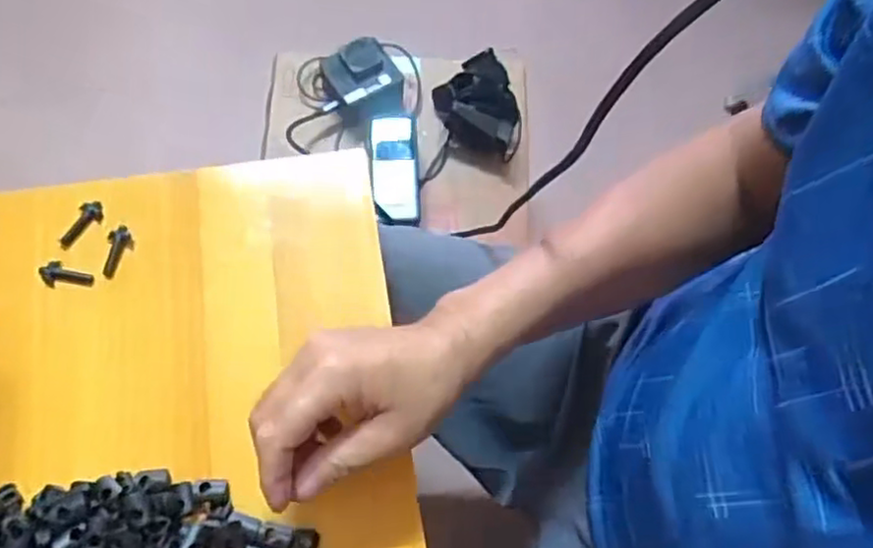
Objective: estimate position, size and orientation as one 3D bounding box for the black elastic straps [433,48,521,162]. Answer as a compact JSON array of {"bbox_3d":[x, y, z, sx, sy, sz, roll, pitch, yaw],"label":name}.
[{"bbox_3d":[0.051,-0.190,0.777,0.083,0.078,0.116,-27,74,-11],"label":"black elastic straps"}]

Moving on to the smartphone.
[{"bbox_3d":[-0.047,-0.120,0.741,0.054,0.015,0.142,3,74,-23],"label":"smartphone"}]

